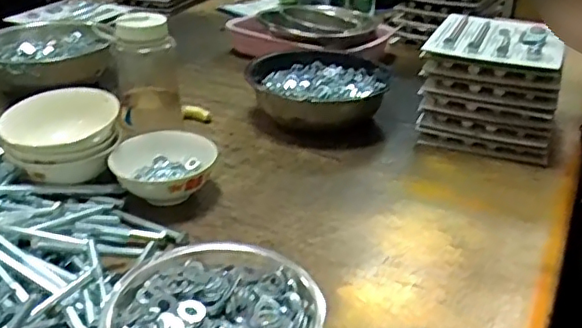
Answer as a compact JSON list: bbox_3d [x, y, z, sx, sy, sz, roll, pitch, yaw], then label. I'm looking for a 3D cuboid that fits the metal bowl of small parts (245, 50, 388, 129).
[{"bbox_3d":[0.042,-0.122,1.009,0.233,0.077,0.224,-1,28,-6],"label":"metal bowl of small parts"}]

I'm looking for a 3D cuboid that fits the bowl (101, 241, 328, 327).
[{"bbox_3d":[-0.066,0.144,0.530,0.187,0.057,0.186,3,28,2],"label":"bowl"}]

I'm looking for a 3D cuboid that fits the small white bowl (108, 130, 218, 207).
[{"bbox_3d":[-0.161,0.012,0.767,0.128,0.055,0.139,2,28,-1],"label":"small white bowl"}]

